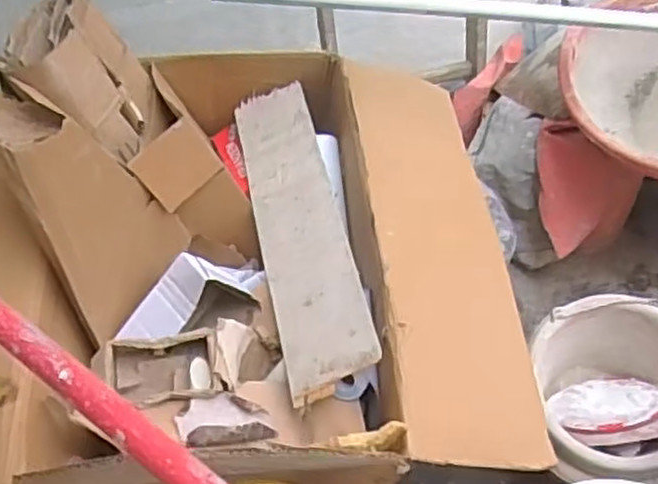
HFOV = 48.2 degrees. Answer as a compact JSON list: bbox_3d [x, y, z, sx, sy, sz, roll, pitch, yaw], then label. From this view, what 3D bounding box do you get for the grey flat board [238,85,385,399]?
[{"bbox_3d":[-0.048,-0.040,1.044,0.123,0.019,0.555,-23,50,10],"label":"grey flat board"}]

